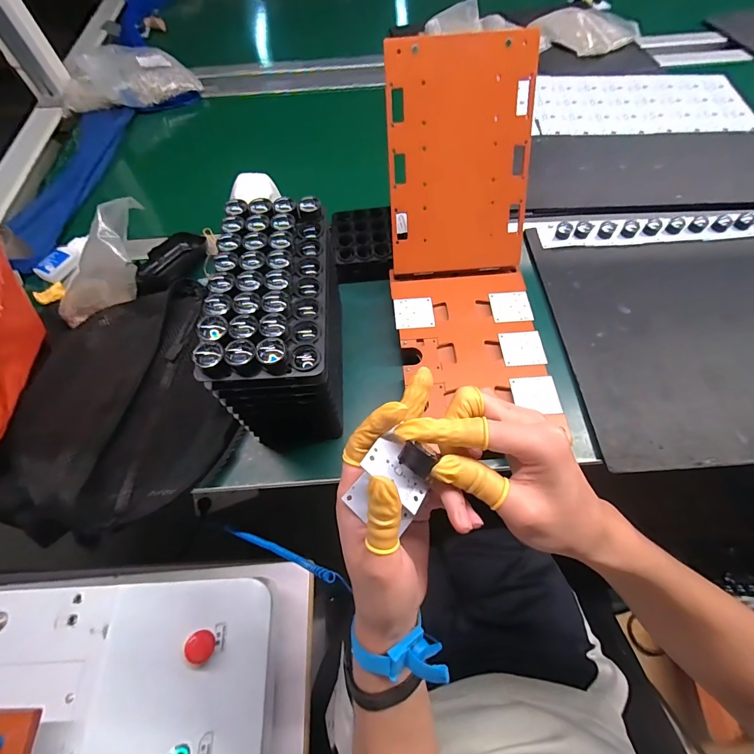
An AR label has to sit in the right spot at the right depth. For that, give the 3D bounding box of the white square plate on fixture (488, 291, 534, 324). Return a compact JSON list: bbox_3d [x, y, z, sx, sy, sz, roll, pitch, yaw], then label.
[{"bbox_3d":[0.164,-0.086,0.455,0.046,0.004,0.042,-3,64,2],"label":"white square plate on fixture"}]

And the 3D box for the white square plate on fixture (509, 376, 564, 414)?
[{"bbox_3d":[0.172,0.020,0.402,0.046,0.004,0.044,-7,64,0],"label":"white square plate on fixture"}]

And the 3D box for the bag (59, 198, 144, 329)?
[{"bbox_3d":[-0.330,-0.129,0.454,0.160,0.058,0.088,-43,62,28],"label":"bag"}]

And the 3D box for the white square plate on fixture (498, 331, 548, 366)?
[{"bbox_3d":[0.168,-0.034,0.429,0.046,0.004,0.045,-5,64,1],"label":"white square plate on fixture"}]

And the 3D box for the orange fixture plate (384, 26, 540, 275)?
[{"bbox_3d":[0.094,-0.241,0.423,0.157,0.231,0.005,-4,24,1],"label":"orange fixture plate"}]

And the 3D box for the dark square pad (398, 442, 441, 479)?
[{"bbox_3d":[0.024,0.048,0.219,0.020,0.007,0.014,34,88,-4],"label":"dark square pad"}]

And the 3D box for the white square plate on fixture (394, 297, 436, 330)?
[{"bbox_3d":[0.046,-0.079,0.457,0.047,0.004,0.044,-5,64,1],"label":"white square plate on fixture"}]

